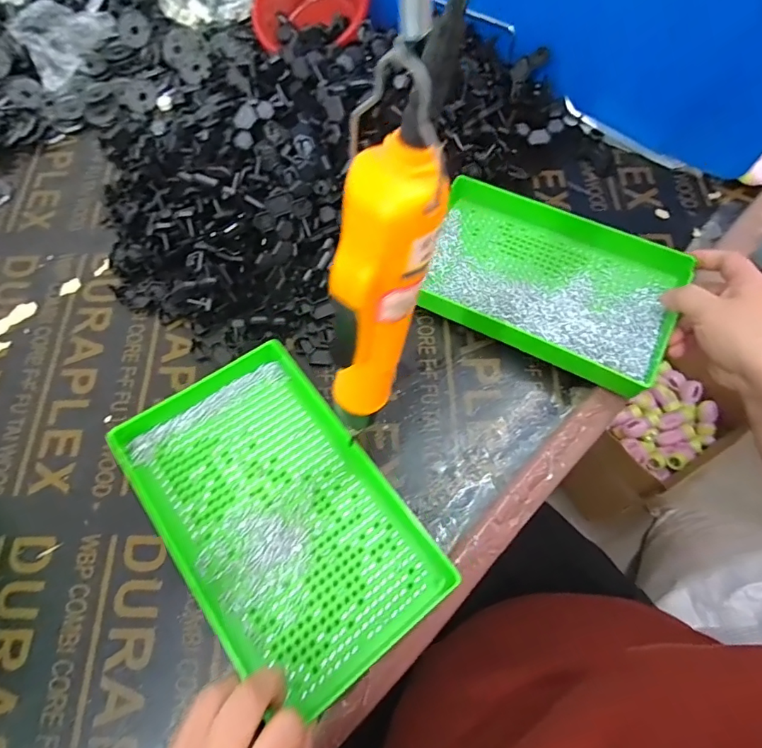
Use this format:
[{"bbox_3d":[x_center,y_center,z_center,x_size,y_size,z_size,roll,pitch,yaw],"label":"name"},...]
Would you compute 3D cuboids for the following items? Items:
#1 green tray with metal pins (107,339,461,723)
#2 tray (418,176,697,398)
[{"bbox_3d":[-0.078,0.097,0.355,0.148,0.029,0.252,-33,69,-20],"label":"green tray with metal pins"},{"bbox_3d":[0.155,-0.091,0.453,0.236,0.031,0.152,27,71,13],"label":"tray"}]

